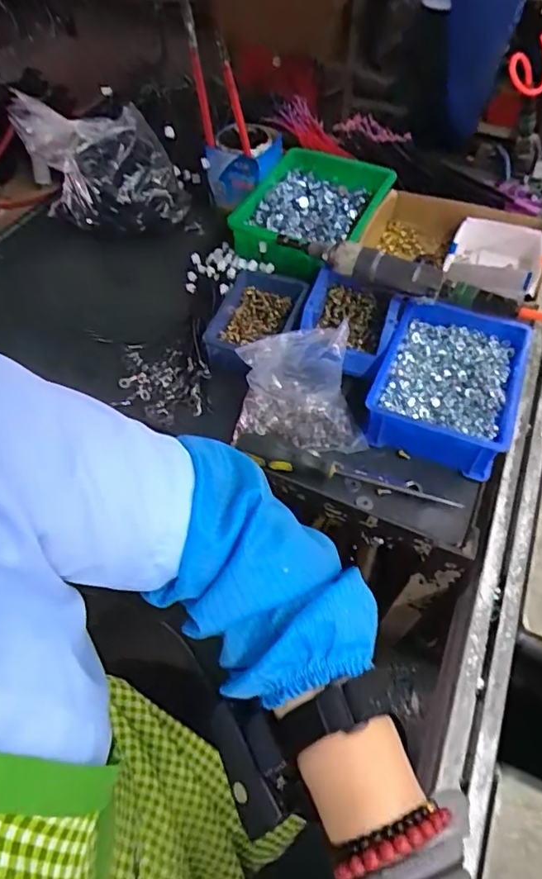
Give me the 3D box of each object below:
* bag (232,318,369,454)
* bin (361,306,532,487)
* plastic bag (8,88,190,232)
[{"bbox_3d":[0.031,-0.064,0.589,0.141,0.058,0.132,-1,54,-1],"label":"bag"},{"bbox_3d":[0.203,-0.060,0.606,0.151,0.081,0.188,20,56,14],"label":"bin"},{"bbox_3d":[-0.243,-0.394,0.763,0.203,0.170,0.107,23,57,16],"label":"plastic bag"}]

